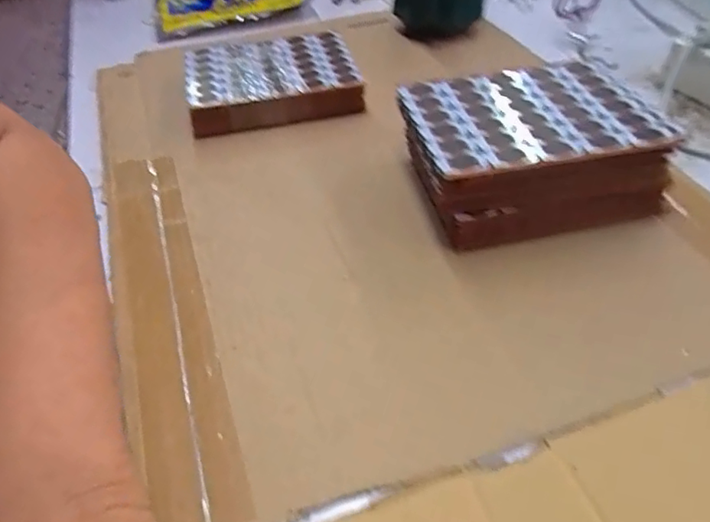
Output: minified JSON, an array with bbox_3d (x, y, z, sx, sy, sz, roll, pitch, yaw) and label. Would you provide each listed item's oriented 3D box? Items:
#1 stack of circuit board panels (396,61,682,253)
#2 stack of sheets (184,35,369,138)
[{"bbox_3d":[0.117,-0.076,0.393,0.159,0.066,0.117,-8,44,-6],"label":"stack of circuit board panels"},{"bbox_3d":[-0.076,-0.164,0.517,0.148,0.034,0.118,-9,45,-5],"label":"stack of sheets"}]

